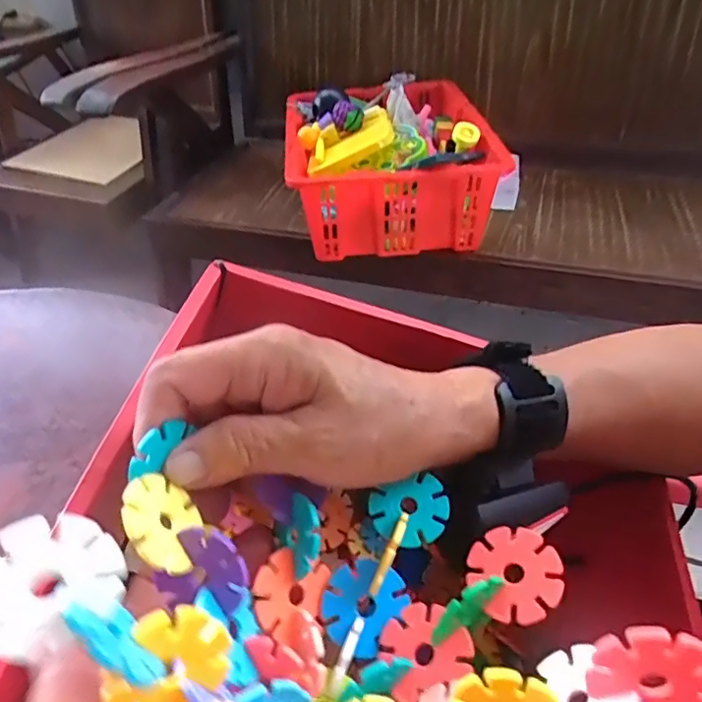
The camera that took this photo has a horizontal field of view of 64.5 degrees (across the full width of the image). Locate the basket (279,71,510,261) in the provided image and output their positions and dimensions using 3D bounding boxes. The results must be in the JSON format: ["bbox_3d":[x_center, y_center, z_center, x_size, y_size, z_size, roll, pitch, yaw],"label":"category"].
[{"bbox_3d":[0.061,-0.363,1.023,0.346,0.160,0.421,-9,47,-2],"label":"basket"}]

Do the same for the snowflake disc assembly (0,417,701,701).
[{"bbox_3d":[-0.002,0.070,0.161,0.160,0.099,0.122,29,57,29],"label":"snowflake disc assembly"}]

